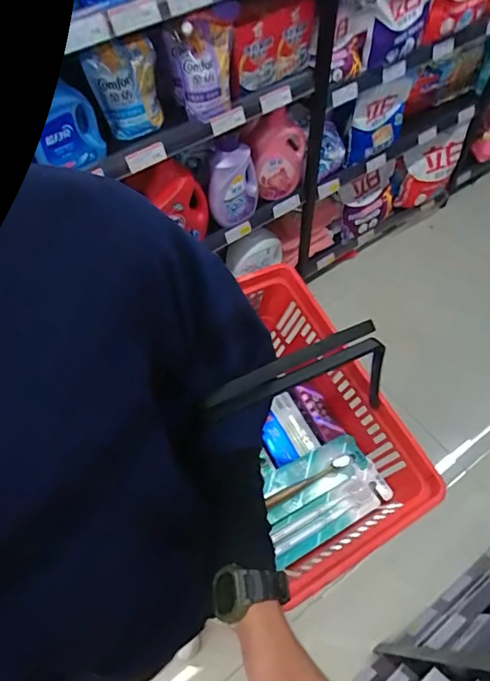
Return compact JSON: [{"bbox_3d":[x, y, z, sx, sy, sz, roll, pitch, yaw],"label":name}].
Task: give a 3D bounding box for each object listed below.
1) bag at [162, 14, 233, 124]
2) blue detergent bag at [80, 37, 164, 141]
[{"bbox_3d":[-0.099,-0.604,1.008,0.138,0.203,0.064,-7,58,-2],"label":"bag"},{"bbox_3d":[-0.257,-0.550,0.991,0.144,0.179,0.080,-16,58,-7],"label":"blue detergent bag"}]

